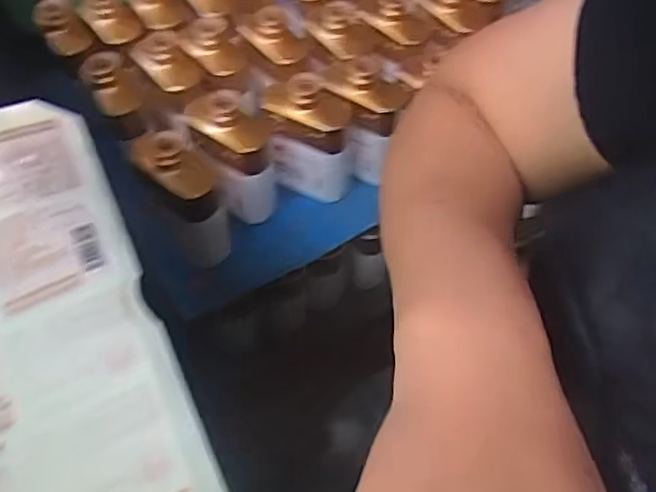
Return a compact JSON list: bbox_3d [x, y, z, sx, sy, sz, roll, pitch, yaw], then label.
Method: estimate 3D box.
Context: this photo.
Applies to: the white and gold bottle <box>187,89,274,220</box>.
[{"bbox_3d":[-0.110,-0.108,0.785,0.079,0.161,0.090,-29,60,-20],"label":"white and gold bottle"}]

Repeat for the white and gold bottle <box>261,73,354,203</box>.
[{"bbox_3d":[-0.023,-0.142,0.807,0.103,0.159,0.092,-5,55,-5],"label":"white and gold bottle"}]

